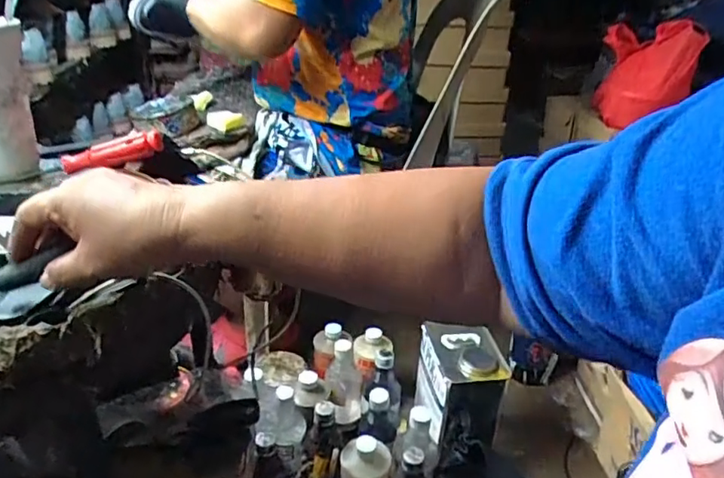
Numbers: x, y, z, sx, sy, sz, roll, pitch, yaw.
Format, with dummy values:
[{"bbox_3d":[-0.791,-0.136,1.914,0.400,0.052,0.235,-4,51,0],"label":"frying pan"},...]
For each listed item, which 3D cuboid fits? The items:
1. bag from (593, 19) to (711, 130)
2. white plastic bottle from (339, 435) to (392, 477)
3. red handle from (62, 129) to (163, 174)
[{"bbox_3d":[0.511,-0.316,1.054,0.128,0.170,0.149,2,29,-2],"label":"bag"},{"bbox_3d":[0.004,0.369,0.855,0.073,0.131,0.067,3,29,1],"label":"white plastic bottle"},{"bbox_3d":[-0.231,-0.081,0.523,0.091,0.026,0.019,-16,31,-5],"label":"red handle"}]

